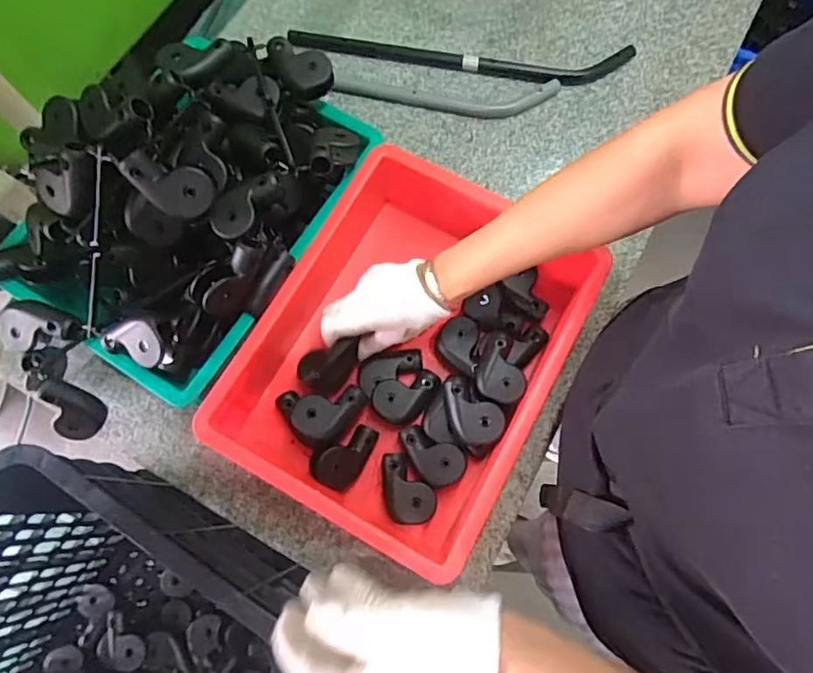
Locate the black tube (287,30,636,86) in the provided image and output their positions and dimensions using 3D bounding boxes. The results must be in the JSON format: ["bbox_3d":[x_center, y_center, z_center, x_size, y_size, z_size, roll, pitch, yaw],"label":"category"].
[{"bbox_3d":[0.065,-0.358,0.703,0.433,0.014,0.057,6,74,3],"label":"black tube"}]

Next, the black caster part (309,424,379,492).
[{"bbox_3d":[-0.061,0.117,0.543,0.044,0.018,0.071,38,78,11],"label":"black caster part"}]

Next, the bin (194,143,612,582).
[{"bbox_3d":[0.002,0.009,0.549,0.272,0.081,0.351,28,76,9],"label":"bin"}]

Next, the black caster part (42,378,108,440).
[{"bbox_3d":[-0.327,0.069,0.527,0.042,0.068,0.024,-25,38,12],"label":"black caster part"}]

